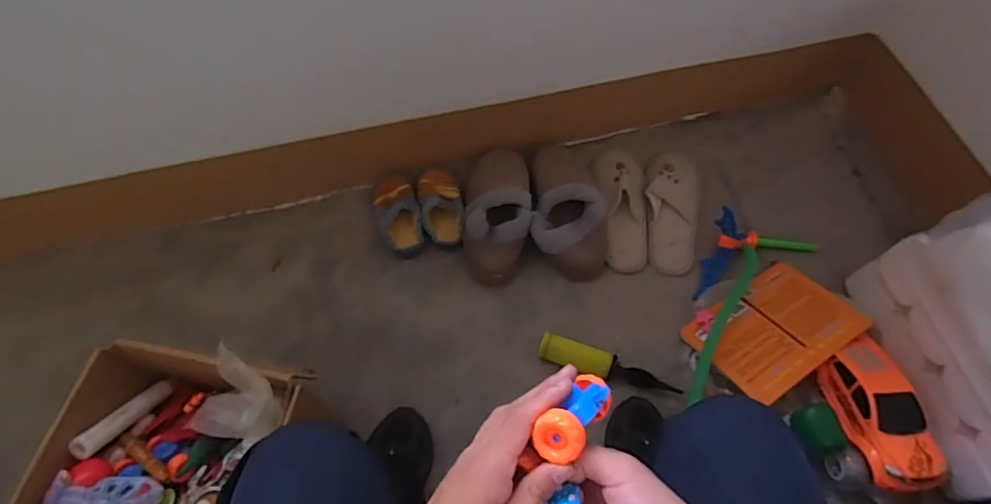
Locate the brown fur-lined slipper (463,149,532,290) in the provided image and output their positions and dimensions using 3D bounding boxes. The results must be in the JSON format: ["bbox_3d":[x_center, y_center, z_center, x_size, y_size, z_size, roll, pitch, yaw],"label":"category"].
[{"bbox_3d":[0.005,-0.081,1.020,0.116,0.073,0.282,2,63,0],"label":"brown fur-lined slipper"}]

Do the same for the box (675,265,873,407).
[{"bbox_3d":[0.476,0.124,0.935,0.253,0.033,0.172,-32,55,-12],"label":"box"}]

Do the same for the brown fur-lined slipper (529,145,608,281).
[{"bbox_3d":[0.139,-0.092,1.038,0.141,0.086,0.283,4,63,1],"label":"brown fur-lined slipper"}]

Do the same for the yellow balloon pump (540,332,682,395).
[{"bbox_3d":[0.188,0.193,0.922,0.235,0.046,0.046,18,64,8],"label":"yellow balloon pump"}]

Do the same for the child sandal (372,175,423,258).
[{"bbox_3d":[-0.178,-0.066,1.026,0.080,0.074,0.140,-21,65,-11],"label":"child sandal"}]

